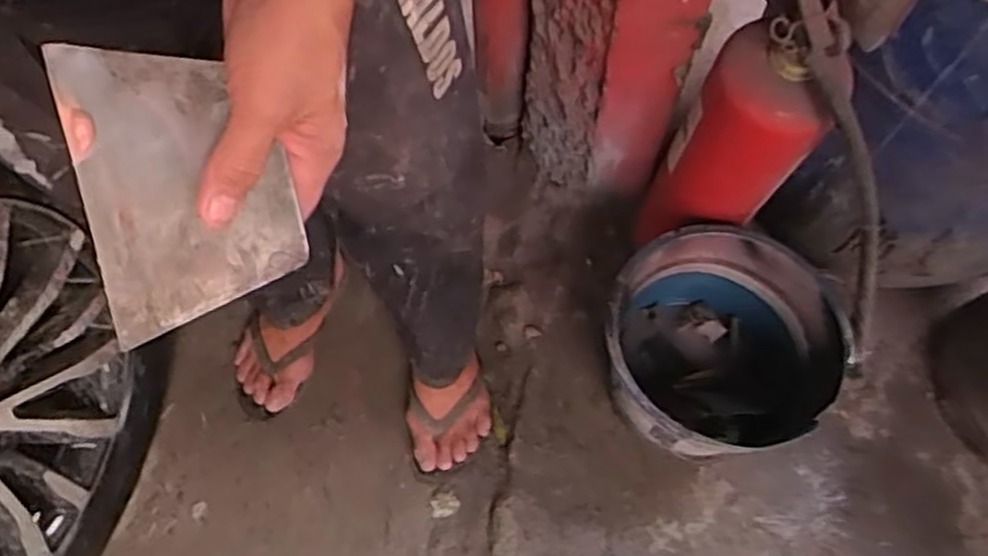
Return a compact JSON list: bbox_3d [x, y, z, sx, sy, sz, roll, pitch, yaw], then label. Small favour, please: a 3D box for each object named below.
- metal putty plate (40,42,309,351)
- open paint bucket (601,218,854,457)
[{"bbox_3d":[-0.151,-0.046,0.363,0.094,0.004,0.136,-12,98,-11],"label":"metal putty plate"},{"bbox_3d":[0.239,0.092,0.867,0.219,0.223,0.239,0,68,1],"label":"open paint bucket"}]

